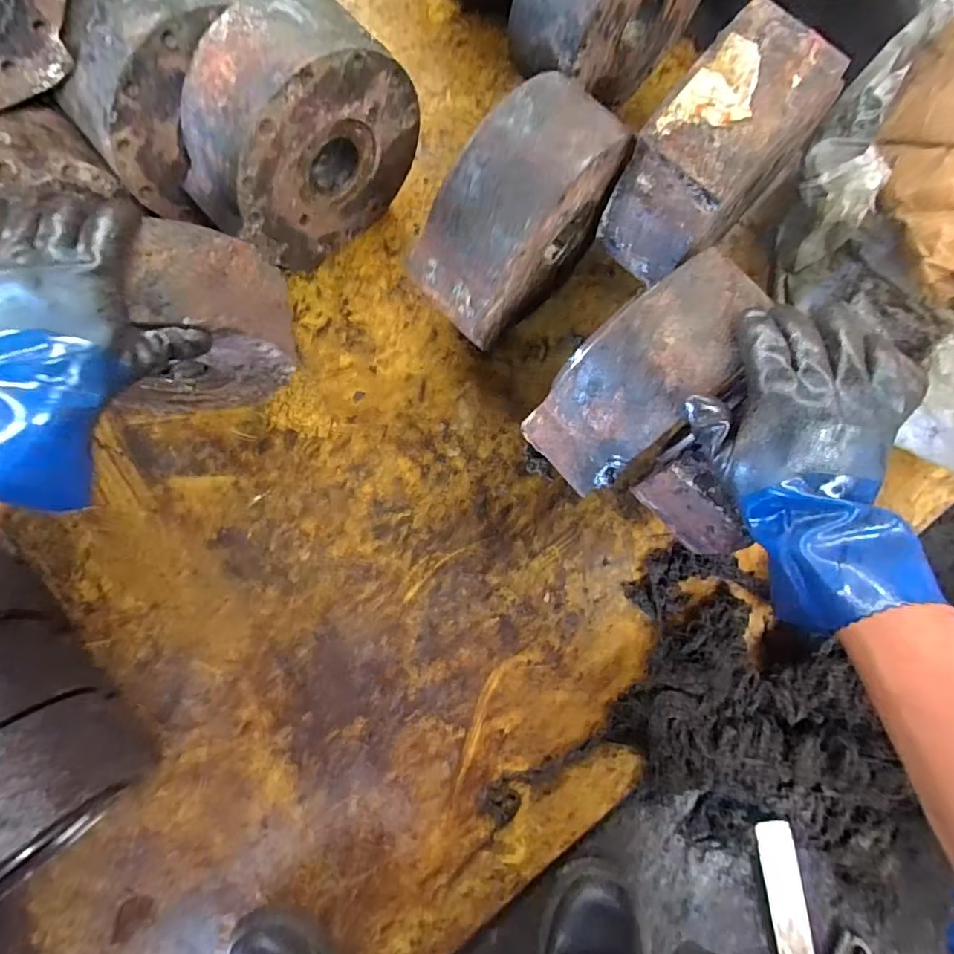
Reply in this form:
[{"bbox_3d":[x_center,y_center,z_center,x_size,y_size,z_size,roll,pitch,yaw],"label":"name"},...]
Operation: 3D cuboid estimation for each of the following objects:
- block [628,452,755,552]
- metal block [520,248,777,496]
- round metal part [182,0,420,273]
[{"bbox_3d":[0.188,0.027,0.461,0.032,0.102,0.087,-36,83,-2],"label":"block"},{"bbox_3d":[0.133,-0.081,0.434,0.095,0.065,0.208,44,117,7],"label":"metal block"},{"bbox_3d":[-0.185,-0.348,0.552,0.235,0.222,0.097,-40,83,-3],"label":"round metal part"}]

